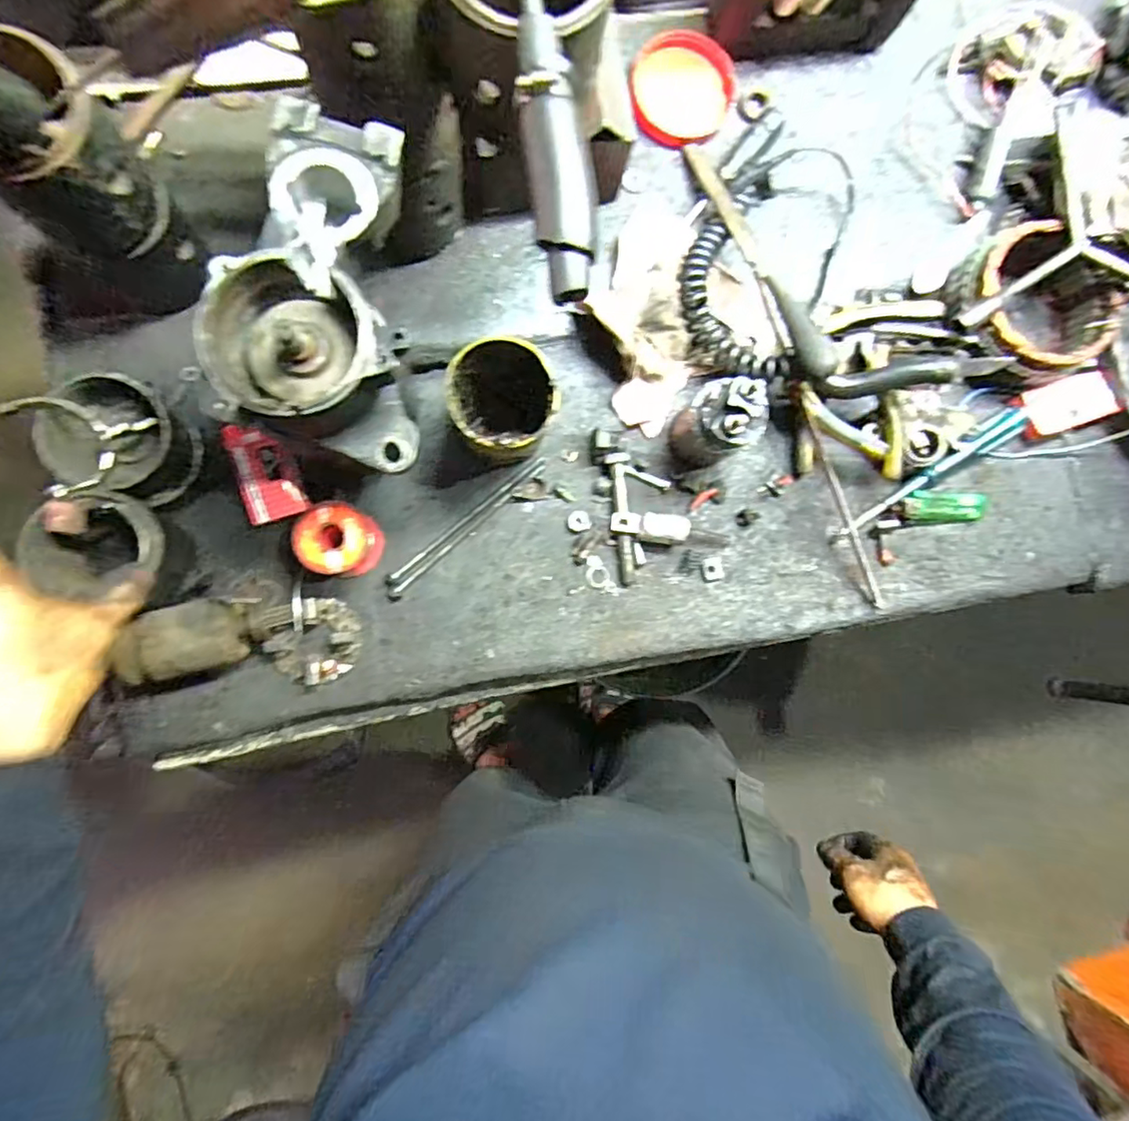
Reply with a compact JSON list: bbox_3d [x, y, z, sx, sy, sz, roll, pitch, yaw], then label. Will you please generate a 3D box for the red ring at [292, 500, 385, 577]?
[{"bbox_3d":[-0.175,-0.015,0.471,0.054,0.055,0.053,0,86,-6],"label":"red ring"}]

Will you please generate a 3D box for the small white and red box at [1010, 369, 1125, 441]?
[{"bbox_3d":[0.450,-0.141,0.545,0.091,0.026,0.045,-18,88,-7],"label":"small white and red box"}]

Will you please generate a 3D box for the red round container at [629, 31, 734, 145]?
[{"bbox_3d":[0.103,-0.411,0.526,0.087,0.027,0.081,0,86,-6],"label":"red round container"}]

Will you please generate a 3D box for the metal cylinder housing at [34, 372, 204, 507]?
[{"bbox_3d":[-0.322,-0.088,0.437,0.080,0.061,0.080,0,86,-6],"label":"metal cylinder housing"}]

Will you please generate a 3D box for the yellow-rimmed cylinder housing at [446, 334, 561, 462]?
[{"bbox_3d":[-0.046,-0.111,0.458,0.076,0.112,0.074,0,86,-6],"label":"yellow-rimmed cylinder housing"}]

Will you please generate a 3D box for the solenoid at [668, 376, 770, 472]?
[{"bbox_3d":[0.121,-0.109,0.482,0.050,0.102,0.052,0,86,-6],"label":"solenoid"}]

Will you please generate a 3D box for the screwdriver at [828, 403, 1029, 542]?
[{"bbox_3d":[0.318,-0.074,0.522,0.191,0.017,0.020,-35,90,5],"label":"screwdriver"}]

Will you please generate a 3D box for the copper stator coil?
[{"bbox_3d":[0.401,-0.221,0.524,0.120,0.064,0.126,0,86,-6],"label":"copper stator coil"}]

